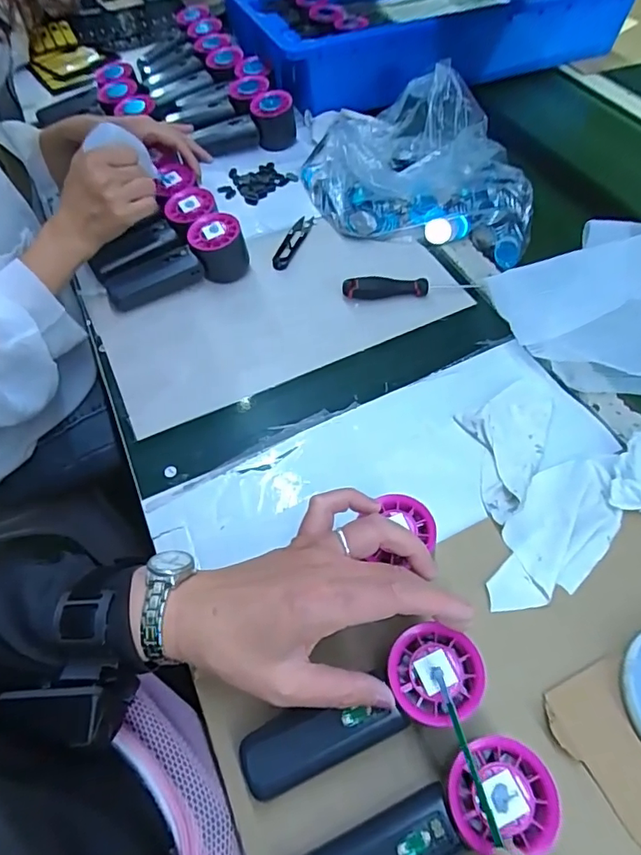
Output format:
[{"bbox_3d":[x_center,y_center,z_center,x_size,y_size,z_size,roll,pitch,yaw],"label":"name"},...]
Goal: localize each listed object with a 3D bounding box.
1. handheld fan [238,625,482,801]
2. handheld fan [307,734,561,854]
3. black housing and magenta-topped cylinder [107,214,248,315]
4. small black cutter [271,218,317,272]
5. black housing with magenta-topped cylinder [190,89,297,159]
[{"bbox_3d":[0.026,0.173,0.313,0.154,0.025,0.051,-26,59,-1],"label":"handheld fan"},{"bbox_3d":[0.054,0.227,0.289,0.151,0.057,0.052,-17,58,-9],"label":"handheld fan"},{"bbox_3d":[-0.158,-0.176,0.556,0.152,0.057,0.048,-25,60,-13],"label":"black housing and magenta-topped cylinder"},{"bbox_3d":[-0.033,-0.225,0.612,0.021,0.012,0.102,16,59,12],"label":"small black cutter"},{"bbox_3d":[-0.101,-0.419,0.706,0.132,0.055,0.059,-14,58,-7],"label":"black housing with magenta-topped cylinder"}]

